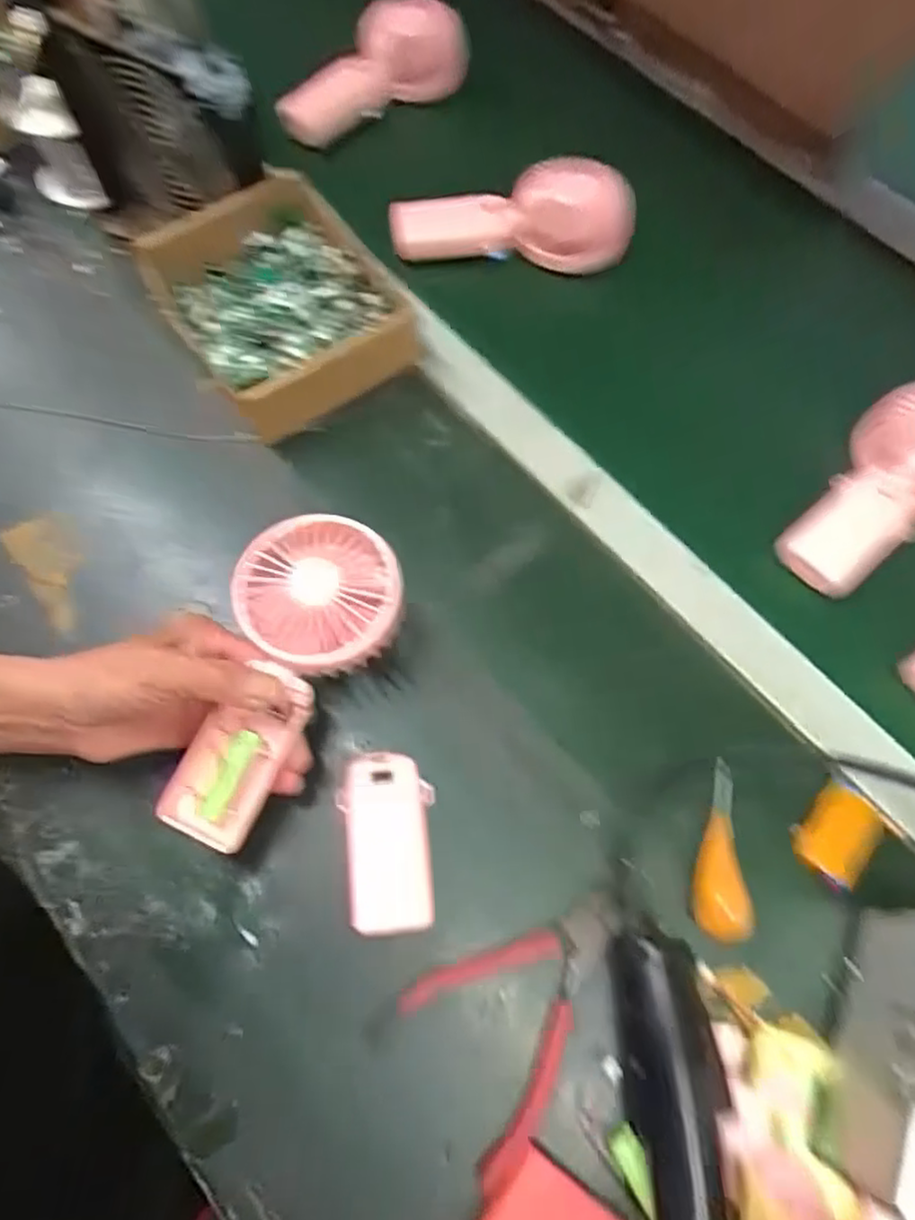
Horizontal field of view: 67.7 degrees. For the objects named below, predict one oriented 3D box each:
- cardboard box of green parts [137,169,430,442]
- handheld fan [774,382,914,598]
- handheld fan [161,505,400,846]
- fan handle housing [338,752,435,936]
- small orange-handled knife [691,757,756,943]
[{"bbox_3d":[-0.131,-0.224,0.507,0.147,0.055,0.180,-33,71,-13],"label":"cardboard box of green parts"},{"bbox_3d":[0.296,-0.080,0.473,0.173,0.043,0.093,-41,74,-3],"label":"handheld fan"},{"bbox_3d":[-0.097,0.035,0.373,0.085,0.027,0.183,23,80,8],"label":"handheld fan"},{"bbox_3d":[-0.041,0.133,0.394,0.052,0.016,0.097,-1,67,-1],"label":"fan handle housing"},{"bbox_3d":[0.155,0.140,0.398,0.030,0.022,0.095,12,68,5],"label":"small orange-handled knife"}]

